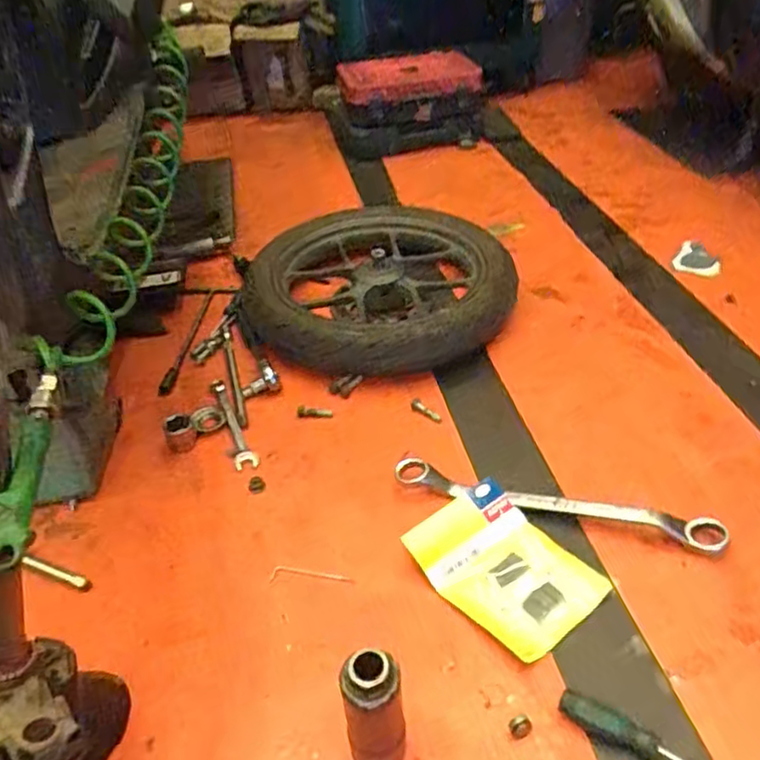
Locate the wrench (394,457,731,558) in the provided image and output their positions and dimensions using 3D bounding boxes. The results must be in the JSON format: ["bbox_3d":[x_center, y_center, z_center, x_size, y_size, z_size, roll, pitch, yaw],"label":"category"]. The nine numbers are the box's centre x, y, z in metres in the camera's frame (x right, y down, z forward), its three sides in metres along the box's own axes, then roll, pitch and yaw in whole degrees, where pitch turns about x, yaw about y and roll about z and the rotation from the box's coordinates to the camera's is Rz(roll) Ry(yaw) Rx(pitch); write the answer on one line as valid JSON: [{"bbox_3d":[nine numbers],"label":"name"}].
[{"bbox_3d":[0.212,0.151,0.810,0.400,0.018,0.050,8,40,15],"label":"wrench"}]

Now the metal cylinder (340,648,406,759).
[{"bbox_3d":[-0.005,0.295,0.576,0.050,0.158,0.046,-9,40,-7],"label":"metal cylinder"}]

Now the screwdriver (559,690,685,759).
[{"bbox_3d":[0.228,0.327,0.601,0.122,0.026,0.023,18,43,26],"label":"screwdriver"}]

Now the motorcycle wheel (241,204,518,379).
[{"bbox_3d":[-0.017,-0.180,1.185,0.445,0.108,0.402,-12,39,-10],"label":"motorcycle wheel"}]

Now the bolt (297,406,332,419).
[{"bbox_3d":[-0.099,0.051,0.986,0.053,0.013,0.019,3,39,9],"label":"bolt"}]

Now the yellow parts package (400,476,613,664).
[{"bbox_3d":[0.143,0.212,0.750,0.145,0.028,0.193,-29,44,-28],"label":"yellow parts package"}]

